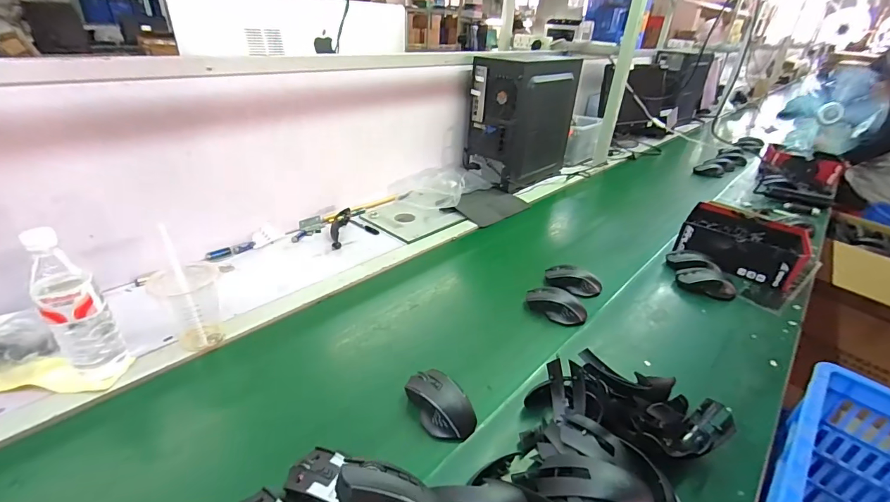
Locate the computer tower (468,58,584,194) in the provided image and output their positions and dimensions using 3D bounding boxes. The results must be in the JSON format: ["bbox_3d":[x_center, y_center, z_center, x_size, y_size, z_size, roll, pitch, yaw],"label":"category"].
[{"bbox_3d":[0.256,-0.429,1.349,0.231,0.386,0.341,24,36,29],"label":"computer tower"}]

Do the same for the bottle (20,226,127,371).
[{"bbox_3d":[-0.507,0.075,0.547,0.063,0.211,0.056,-19,38,-34],"label":"bottle"}]

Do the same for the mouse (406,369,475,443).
[{"bbox_3d":[-0.008,0.218,0.571,0.065,0.047,0.117,-21,40,-36],"label":"mouse"}]

